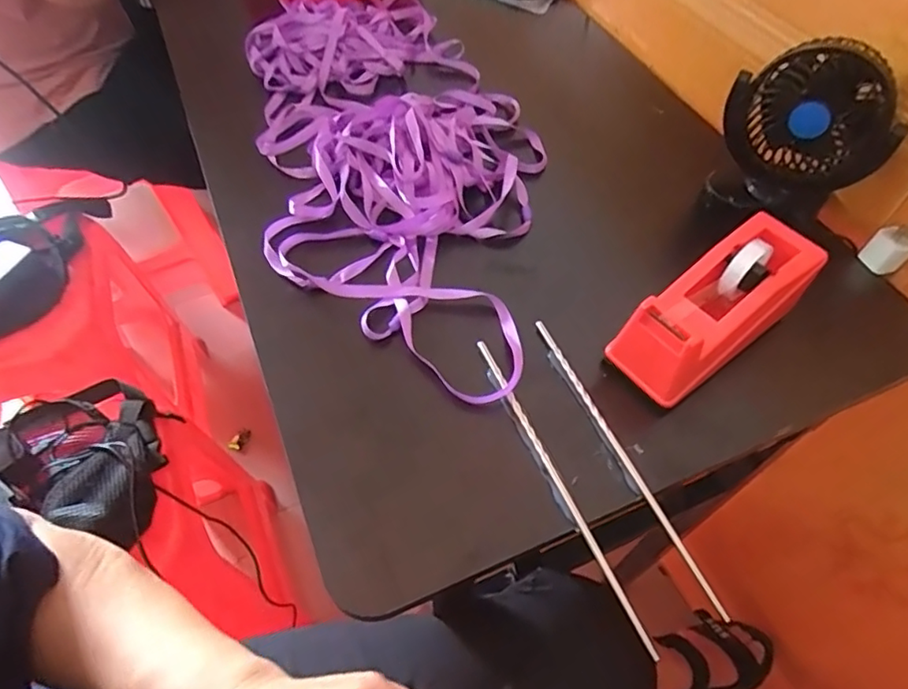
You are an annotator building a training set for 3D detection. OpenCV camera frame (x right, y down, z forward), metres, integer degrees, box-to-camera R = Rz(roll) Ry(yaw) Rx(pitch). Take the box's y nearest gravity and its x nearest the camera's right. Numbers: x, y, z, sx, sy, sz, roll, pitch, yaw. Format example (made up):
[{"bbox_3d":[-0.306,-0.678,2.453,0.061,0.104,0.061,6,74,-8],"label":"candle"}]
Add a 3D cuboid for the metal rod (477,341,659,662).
[{"bbox_3d":[0.063,0.082,0.373,0.007,0.012,0.214,-19,57,-15],"label":"metal rod"}]

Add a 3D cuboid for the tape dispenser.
[{"bbox_3d":[0.185,-0.024,0.414,0.155,0.076,0.061,-31,61,-22],"label":"tape dispenser"}]

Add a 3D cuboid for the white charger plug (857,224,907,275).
[{"bbox_3d":[0.364,-0.079,0.484,0.028,0.043,0.028,-9,55,-8],"label":"white charger plug"}]

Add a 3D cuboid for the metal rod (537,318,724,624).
[{"bbox_3d":[0.108,0.070,0.383,0.007,0.006,0.220,-19,57,-15],"label":"metal rod"}]

